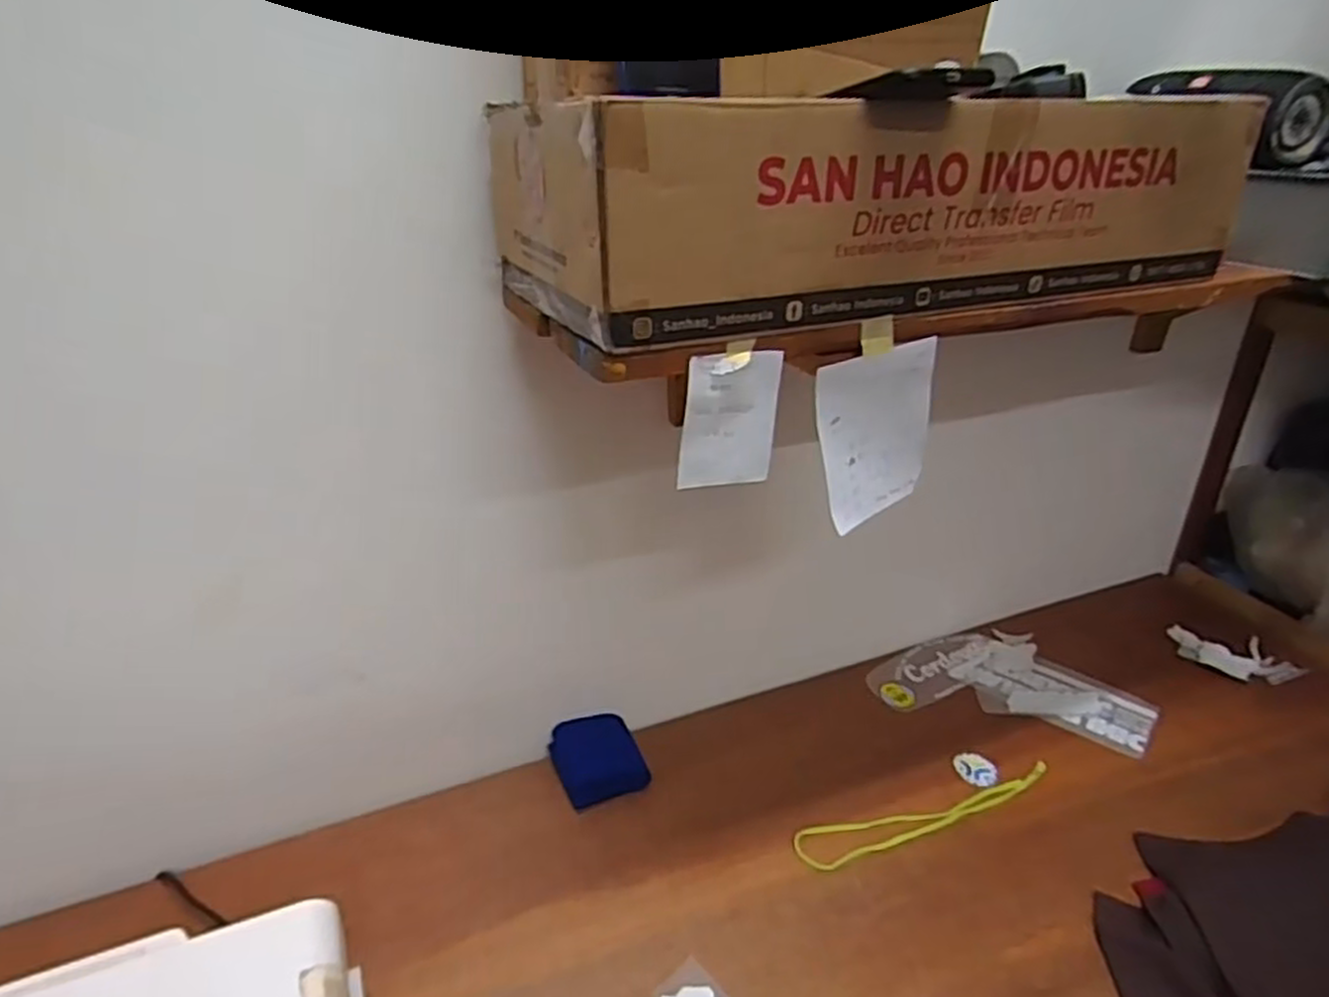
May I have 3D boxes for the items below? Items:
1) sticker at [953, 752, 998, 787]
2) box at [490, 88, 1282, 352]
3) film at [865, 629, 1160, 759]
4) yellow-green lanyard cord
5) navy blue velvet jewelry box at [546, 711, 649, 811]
[{"bbox_3d":[0.421,0.366,1.068,0.049,0.006,0.056,-13,32,-4],"label":"sticker"},{"bbox_3d":[0.182,-0.268,0.685,0.593,0.151,0.259,-11,31,-20],"label":"box"},{"bbox_3d":[0.524,0.279,1.214,0.387,0.014,0.208,8,29,13],"label":"film"},{"bbox_3d":[0.339,0.398,0.993,0.368,0.011,0.057,-8,30,-16],"label":"yellow-green lanyard cord"},{"bbox_3d":[-0.088,0.343,1.051,0.113,0.035,0.120,-12,31,-22],"label":"navy blue velvet jewelry box"}]

